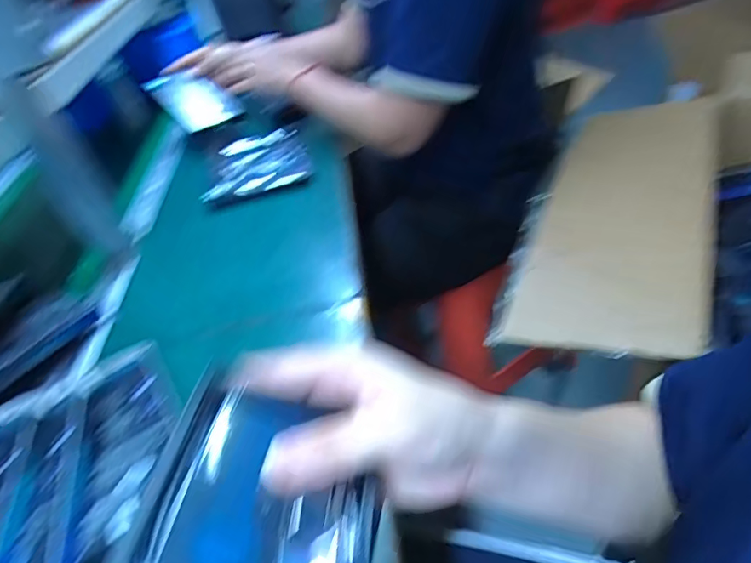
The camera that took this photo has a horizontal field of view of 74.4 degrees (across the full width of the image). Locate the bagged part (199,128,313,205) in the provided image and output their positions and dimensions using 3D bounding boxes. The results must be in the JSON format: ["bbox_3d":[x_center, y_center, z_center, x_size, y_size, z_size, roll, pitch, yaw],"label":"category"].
[{"bbox_3d":[-0.192,-0.195,0.815,0.164,0.026,0.184,-16,40,-1],"label":"bagged part"}]

